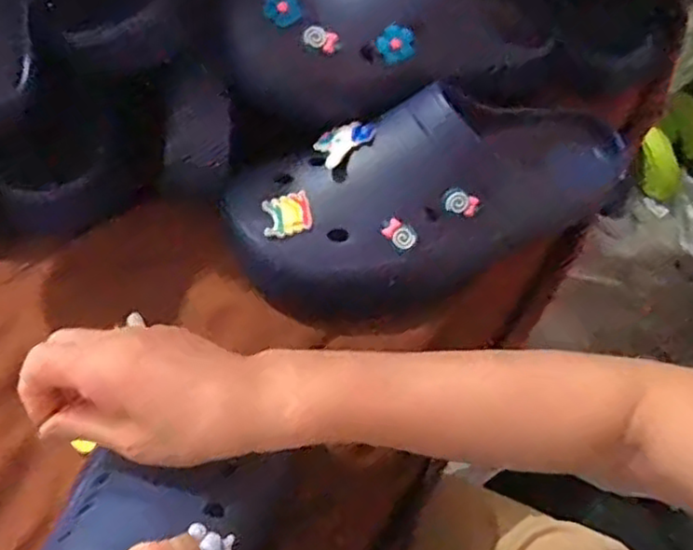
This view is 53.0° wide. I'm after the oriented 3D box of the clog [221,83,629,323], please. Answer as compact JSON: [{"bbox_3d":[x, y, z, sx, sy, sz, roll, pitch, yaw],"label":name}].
[{"bbox_3d":[0.053,-0.052,0.456,0.251,0.083,0.114,-11,59,-11],"label":"clog"}]

